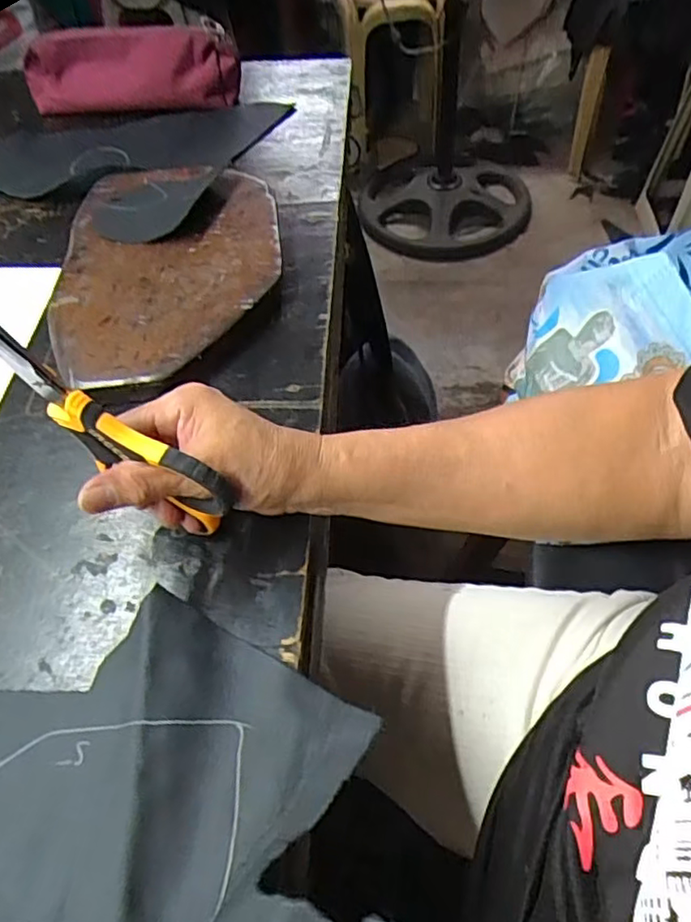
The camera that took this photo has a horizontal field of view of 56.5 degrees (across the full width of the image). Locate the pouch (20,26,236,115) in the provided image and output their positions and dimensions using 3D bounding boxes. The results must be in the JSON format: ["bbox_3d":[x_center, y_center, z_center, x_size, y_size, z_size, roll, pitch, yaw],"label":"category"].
[{"bbox_3d":[-0.243,-0.431,0.711,0.229,0.082,0.064,7,53,10],"label":"pouch"}]

